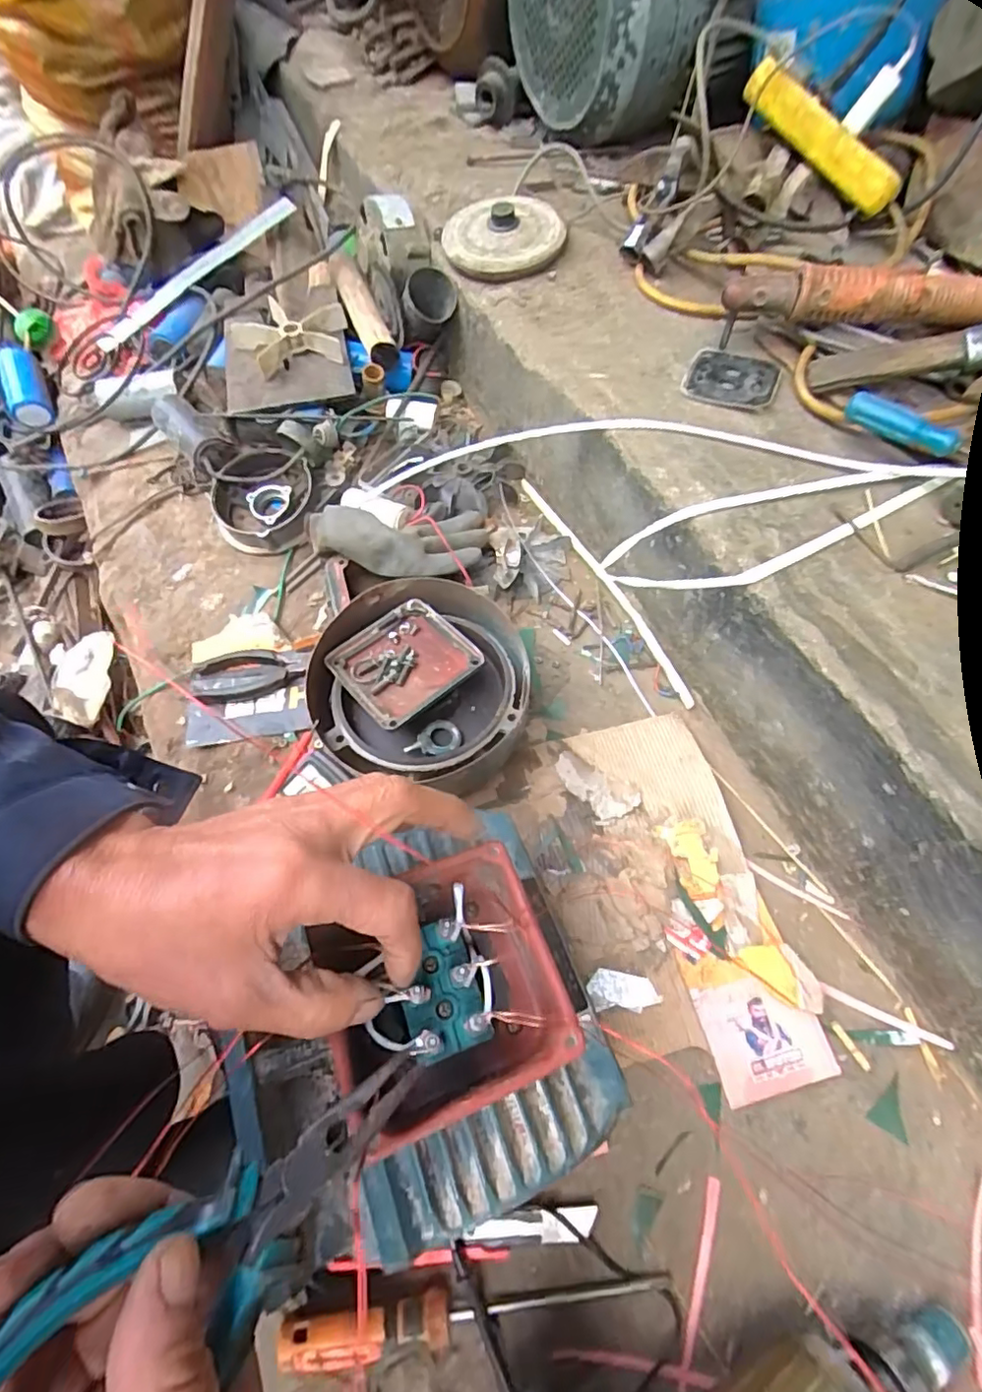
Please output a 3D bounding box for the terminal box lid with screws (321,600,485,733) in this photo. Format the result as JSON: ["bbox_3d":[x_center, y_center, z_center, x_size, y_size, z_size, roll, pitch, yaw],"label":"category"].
[{"bbox_3d":[-0.080,-0.033,0.529,0.108,0.023,0.109,-36,70,-19],"label":"terminal box lid with screws"}]

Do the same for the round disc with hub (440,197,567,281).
[{"bbox_3d":[0.014,-0.525,0.668,0.136,0.035,0.114,0,61,0],"label":"round disc with hub"}]

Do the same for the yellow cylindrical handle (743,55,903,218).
[{"bbox_3d":[0.327,-0.549,0.576,0.179,0.035,0.036,35,64,-8],"label":"yellow cylindrical handle"}]

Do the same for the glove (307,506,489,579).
[{"bbox_3d":[-0.099,-0.161,0.612,0.184,0.035,0.082,-5,62,-2],"label":"glove"}]

